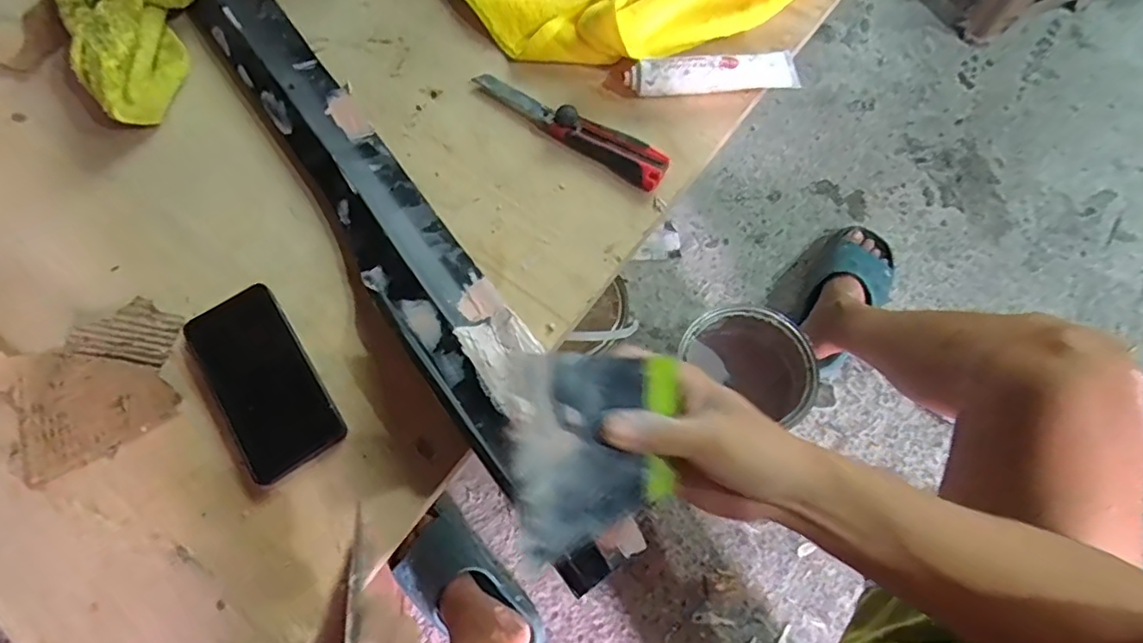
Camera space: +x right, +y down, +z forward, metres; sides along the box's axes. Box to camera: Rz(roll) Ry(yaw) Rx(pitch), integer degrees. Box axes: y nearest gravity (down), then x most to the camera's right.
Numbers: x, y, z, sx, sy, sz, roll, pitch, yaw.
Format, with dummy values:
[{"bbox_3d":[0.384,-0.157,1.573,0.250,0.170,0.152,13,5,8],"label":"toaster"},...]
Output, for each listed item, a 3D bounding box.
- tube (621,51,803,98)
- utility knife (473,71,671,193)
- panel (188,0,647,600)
[{"bbox_3d":[0.142,-0.248,0.582,0.170,0.034,0.033,-6,68,-1],"label":"tube"},{"bbox_3d":[-0.004,-0.197,0.574,0.219,0.025,0.037,33,73,14],"label":"utility knife"},{"bbox_3d":[-0.206,-0.140,0.550,0.088,0.039,0.684,-34,71,-11],"label":"panel"}]

